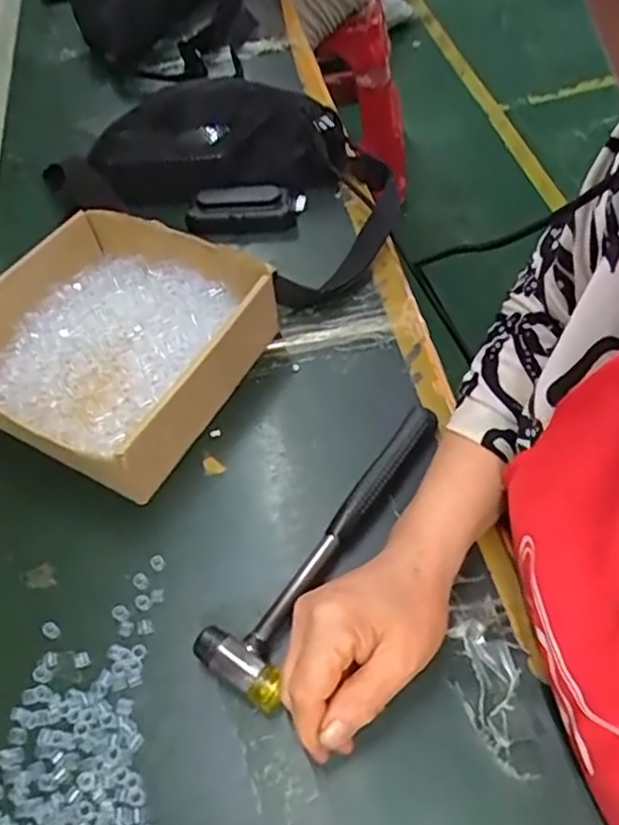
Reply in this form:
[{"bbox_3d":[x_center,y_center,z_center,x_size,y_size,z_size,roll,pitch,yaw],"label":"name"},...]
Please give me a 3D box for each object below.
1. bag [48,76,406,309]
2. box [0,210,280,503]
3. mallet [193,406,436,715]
[{"bbox_3d":[-0.073,-0.234,0.671,0.280,0.076,0.329,-34,59,-20],"label":"bag"},{"bbox_3d":[-0.161,-0.064,0.558,0.205,0.072,0.229,24,59,19],"label":"box"},{"bbox_3d":[0.015,0.084,0.463,0.061,0.023,0.239,26,60,21],"label":"mallet"}]

